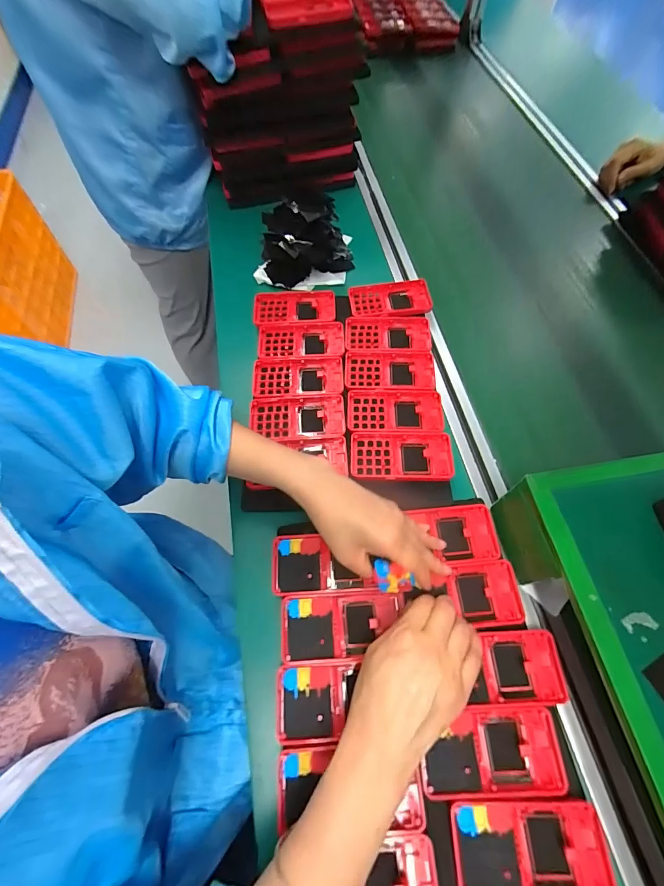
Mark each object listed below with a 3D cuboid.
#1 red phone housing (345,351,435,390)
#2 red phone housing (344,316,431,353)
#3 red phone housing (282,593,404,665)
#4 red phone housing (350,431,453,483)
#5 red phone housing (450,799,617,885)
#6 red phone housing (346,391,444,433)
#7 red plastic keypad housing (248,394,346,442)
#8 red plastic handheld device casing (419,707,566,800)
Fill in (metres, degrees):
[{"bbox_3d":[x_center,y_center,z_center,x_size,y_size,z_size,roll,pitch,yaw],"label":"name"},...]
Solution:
[{"bbox_3d":[0.080,-0.099,0.512,0.121,0.012,0.066,1,64,-1],"label":"red phone housing"},{"bbox_3d":[0.082,-0.154,0.541,0.123,0.016,0.064,0,64,-1],"label":"red phone housing"},{"bbox_3d":[0.011,0.184,0.371,0.119,0.008,0.059,-1,64,-2],"label":"red phone housing"},{"bbox_3d":[0.086,0.016,0.450,0.125,0.013,0.064,2,64,0],"label":"red phone housing"},{"bbox_3d":[0.162,0.332,0.302,0.122,0.013,0.063,0,62,-1],"label":"red phone housing"},{"bbox_3d":[0.082,-0.041,0.482,0.123,0.008,0.063,1,64,-1],"label":"red phone housing"},{"bbox_3d":[-0.044,-0.031,0.480,0.121,0.009,0.063,-3,65,-3],"label":"red plastic keypad housing"},{"bbox_3d":[0.141,0.271,0.328,0.121,0.008,0.063,-1,64,-2],"label":"red plastic handheld device casing"}]

